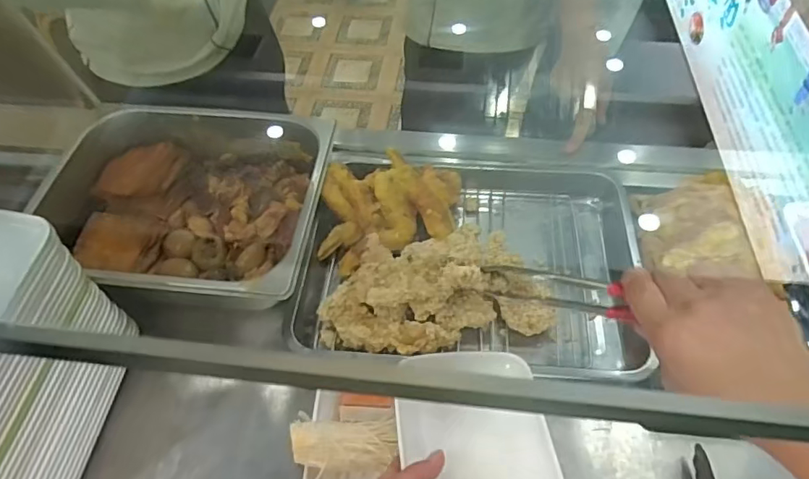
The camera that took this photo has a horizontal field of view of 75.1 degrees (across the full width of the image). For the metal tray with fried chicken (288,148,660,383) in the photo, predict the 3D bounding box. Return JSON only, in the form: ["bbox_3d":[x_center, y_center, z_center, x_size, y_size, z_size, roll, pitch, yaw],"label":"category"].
[{"bbox_3d":[0.076,0.008,0.631,0.380,0.080,0.302,2,54,3],"label":"metal tray with fried chicken"}]

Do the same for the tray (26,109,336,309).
[{"bbox_3d":[-0.253,-0.039,0.631,0.313,0.083,0.272,8,54,7],"label":"tray"}]

